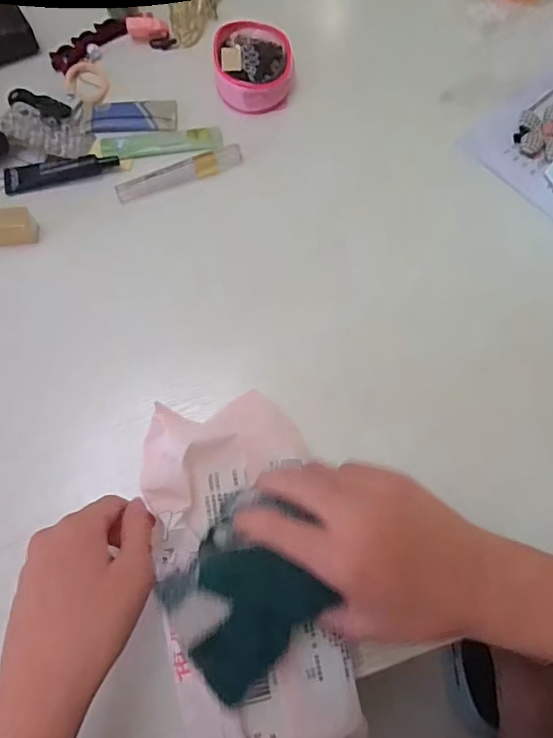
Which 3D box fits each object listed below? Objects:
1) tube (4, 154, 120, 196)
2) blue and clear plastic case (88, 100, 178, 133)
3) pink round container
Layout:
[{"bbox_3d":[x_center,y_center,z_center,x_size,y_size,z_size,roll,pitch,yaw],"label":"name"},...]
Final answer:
[{"bbox_3d":[-0.202,-0.187,0.474,0.106,0.012,0.030,-10,72,-5],"label":"tube"},{"bbox_3d":[-0.141,-0.251,0.501,0.084,0.008,0.041,1,72,-2],"label":"blue and clear plastic case"},{"bbox_3d":[-0.022,-0.306,0.512,0.078,0.030,0.089,-6,72,-4],"label":"pink round container"}]

